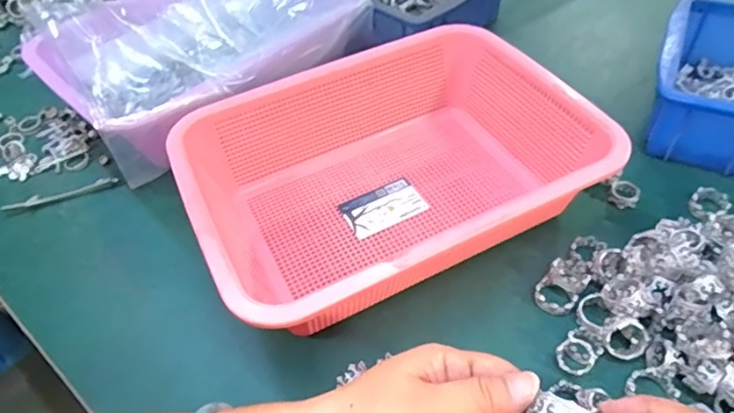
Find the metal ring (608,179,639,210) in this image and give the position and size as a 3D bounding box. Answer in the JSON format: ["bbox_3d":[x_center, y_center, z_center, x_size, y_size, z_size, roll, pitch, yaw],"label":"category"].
[{"bbox_3d":[0.213,-0.009,0.429,0.023,0.012,0.020,24,57,24],"label":"metal ring"}]

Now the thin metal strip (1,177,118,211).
[{"bbox_3d":[-0.287,-0.013,0.485,0.102,0.007,0.012,-17,50,-8],"label":"thin metal strip"}]

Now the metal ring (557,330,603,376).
[{"bbox_3d":[0.137,0.096,0.337,0.029,0.014,0.022,-39,56,-23],"label":"metal ring"}]

